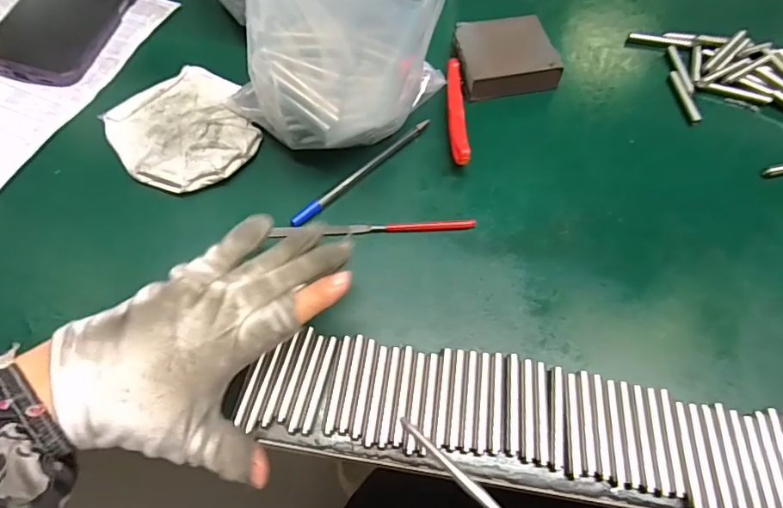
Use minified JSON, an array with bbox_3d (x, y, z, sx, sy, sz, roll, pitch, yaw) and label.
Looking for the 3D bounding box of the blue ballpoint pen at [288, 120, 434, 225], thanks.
[{"bbox_3d":[-0.021,-0.065,0.372,0.009,0.010,0.140,40,68,18],"label":"blue ballpoint pen"}]

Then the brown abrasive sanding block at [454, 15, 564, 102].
[{"bbox_3d":[0.095,-0.169,0.417,0.081,0.025,0.070,-14,63,-9],"label":"brown abrasive sanding block"}]

